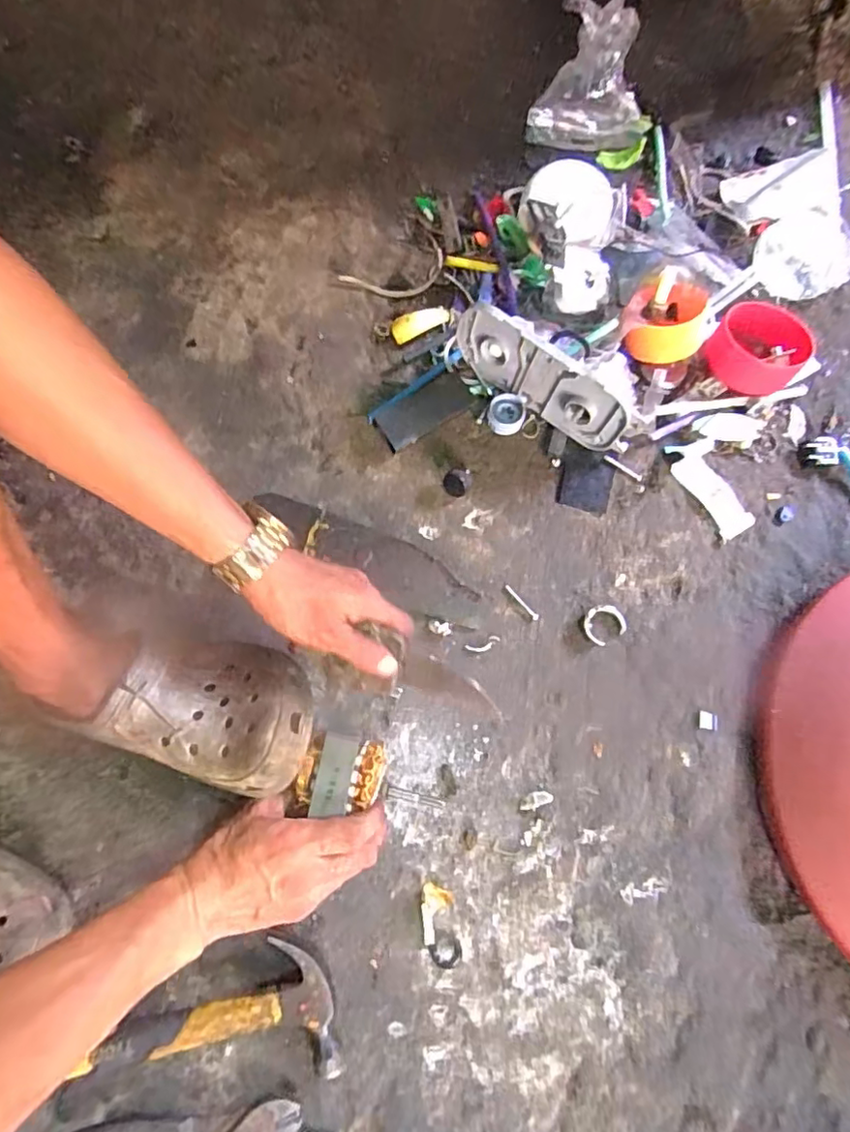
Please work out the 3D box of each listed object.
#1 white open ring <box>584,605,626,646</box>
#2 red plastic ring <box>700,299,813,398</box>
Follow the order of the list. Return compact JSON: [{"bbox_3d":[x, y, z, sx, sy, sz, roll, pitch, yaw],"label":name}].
[{"bbox_3d":[0.167,0.053,0.555,0.040,0.009,0.034,-27,76,-9],"label":"white open ring"},{"bbox_3d":[0.332,-0.218,0.598,0.087,0.038,0.083,0,72,-1],"label":"red plastic ring"}]

